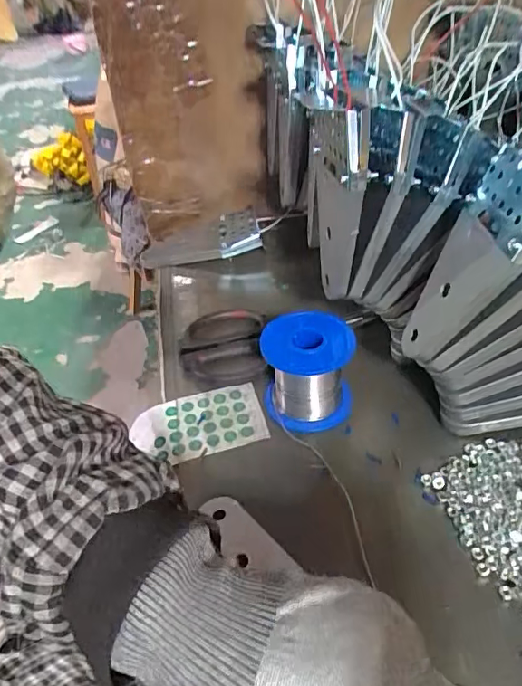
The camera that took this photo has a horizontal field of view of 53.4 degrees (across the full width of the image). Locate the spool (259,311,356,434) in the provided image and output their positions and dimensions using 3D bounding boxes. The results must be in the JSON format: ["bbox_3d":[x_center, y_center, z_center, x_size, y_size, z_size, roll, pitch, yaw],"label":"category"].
[{"bbox_3d":[0.034,0.020,0.382,0.065,0.064,0.062,-4,40,2],"label":"spool"}]

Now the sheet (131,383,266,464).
[{"bbox_3d":[-0.047,0.063,0.390,0.097,0.009,0.057,-14,40,-5],"label":"sheet"}]

